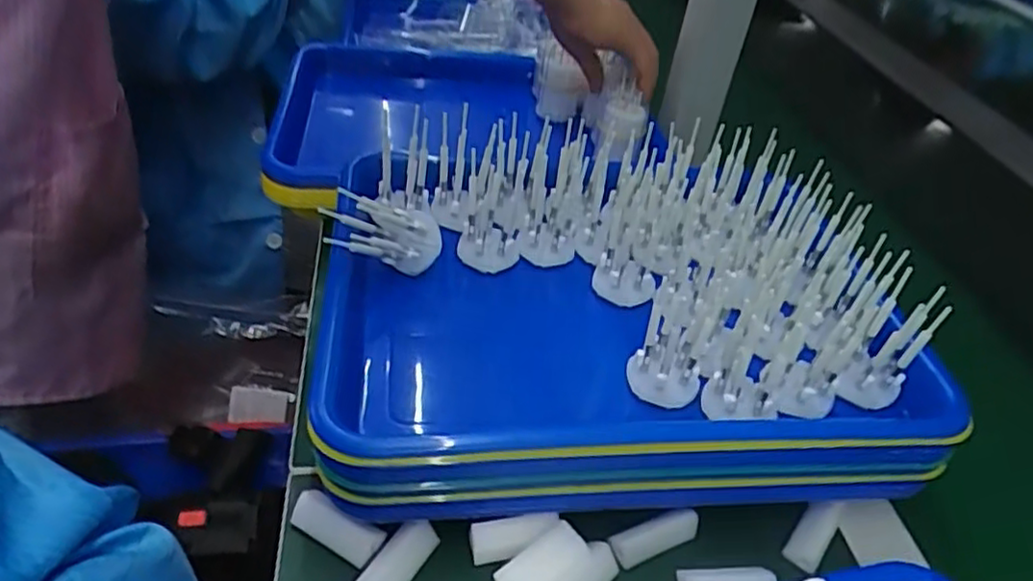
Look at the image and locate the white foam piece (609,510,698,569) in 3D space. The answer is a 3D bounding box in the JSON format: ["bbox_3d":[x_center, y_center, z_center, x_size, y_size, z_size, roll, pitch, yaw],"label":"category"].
[{"bbox_3d":[0.070,0.127,0.356,0.048,0.018,0.012,-15,3,-17],"label":"white foam piece"}]

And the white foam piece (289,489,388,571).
[{"bbox_3d":[-0.090,0.118,0.341,0.048,0.012,0.017,22,41,16],"label":"white foam piece"}]

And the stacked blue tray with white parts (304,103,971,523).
[{"bbox_3d":[0.057,-0.001,0.406,0.319,0.101,0.238,0,40,-9],"label":"stacked blue tray with white parts"}]

